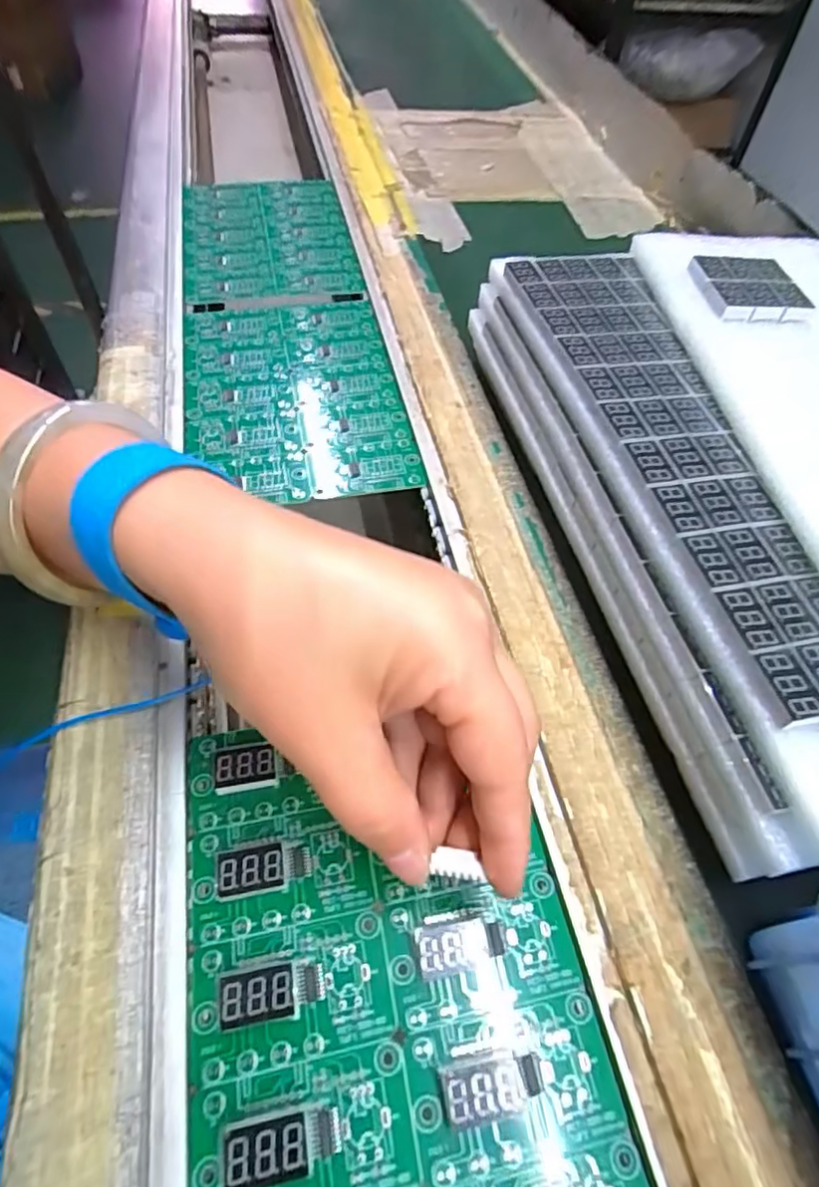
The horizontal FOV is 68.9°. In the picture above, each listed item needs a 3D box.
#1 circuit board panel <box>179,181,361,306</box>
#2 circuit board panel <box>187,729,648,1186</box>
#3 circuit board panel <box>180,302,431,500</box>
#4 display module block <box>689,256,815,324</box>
[{"bbox_3d":[-0.112,-0.277,0.464,0.122,0.007,0.172,-9,56,-10],"label":"circuit board panel"},{"bbox_3d":[-0.006,0.125,0.191,0.124,0.009,0.171,-8,55,-9],"label":"circuit board panel"},{"bbox_3d":[-0.073,-0.124,0.364,0.123,0.005,0.183,-8,56,-10],"label":"circuit board panel"},{"bbox_3d":[0.163,-0.150,0.291,0.045,0.008,0.050,-2,55,-5],"label":"display module block"}]

